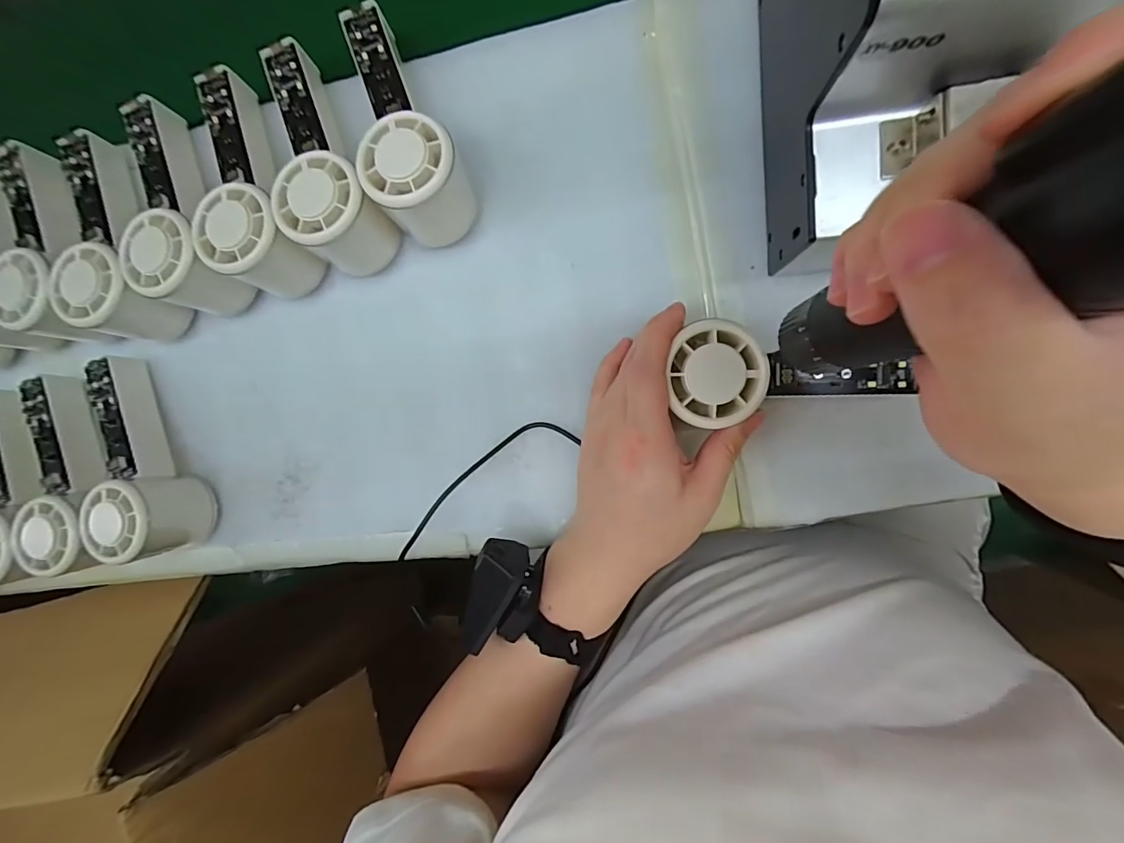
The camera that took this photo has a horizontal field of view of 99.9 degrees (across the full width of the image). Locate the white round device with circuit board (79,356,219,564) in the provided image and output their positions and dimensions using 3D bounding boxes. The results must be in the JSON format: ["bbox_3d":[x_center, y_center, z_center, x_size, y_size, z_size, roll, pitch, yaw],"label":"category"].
[{"bbox_3d":[-0.313,0.029,0.336,0.049,0.057,0.138,-28,89,11],"label":"white round device with circuit board"}]

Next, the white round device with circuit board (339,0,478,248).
[{"bbox_3d":[-0.107,-0.189,0.299,0.055,0.065,0.156,-30,88,11],"label":"white round device with circuit board"}]

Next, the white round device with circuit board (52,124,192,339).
[{"bbox_3d":[-0.324,-0.131,0.333,0.054,0.058,0.142,-30,87,8],"label":"white round device with circuit board"}]

